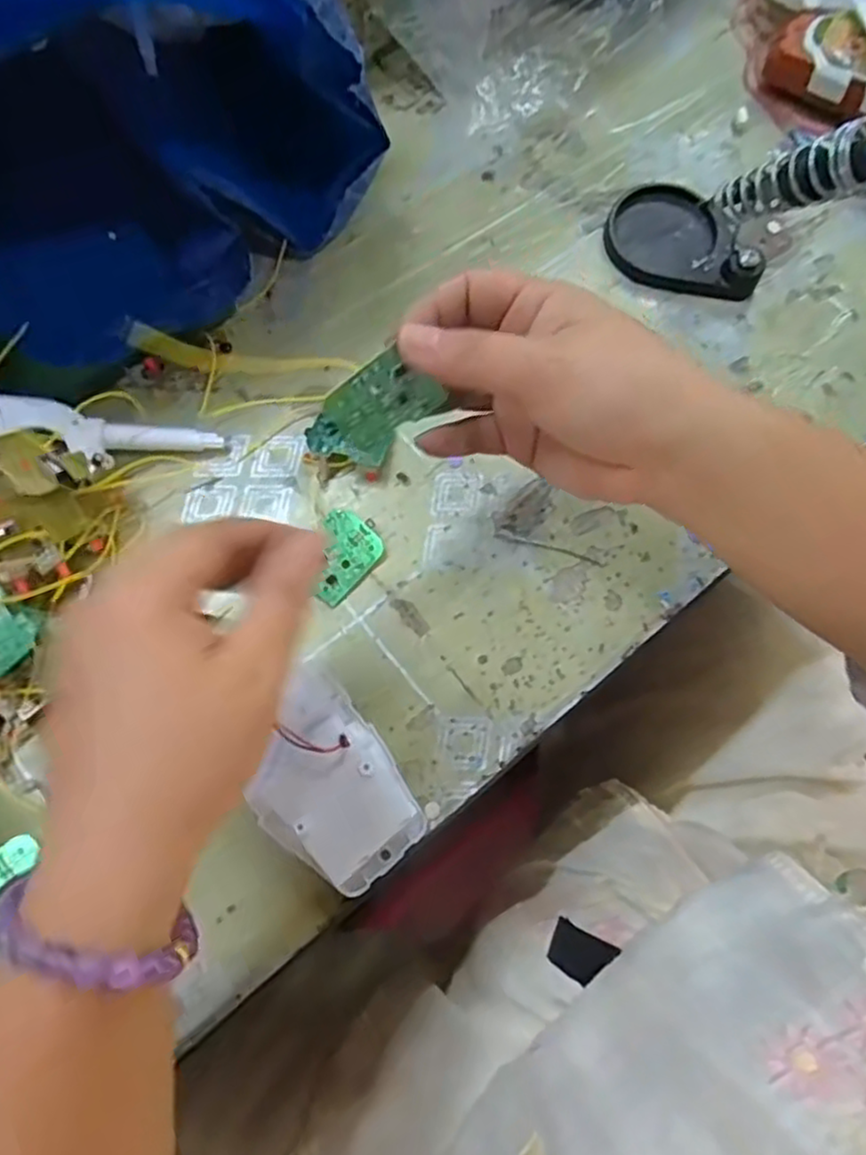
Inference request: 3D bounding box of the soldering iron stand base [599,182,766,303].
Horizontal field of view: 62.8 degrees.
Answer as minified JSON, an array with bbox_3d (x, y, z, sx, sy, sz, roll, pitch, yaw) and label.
[{"bbox_3d":[0.147,-0.199,0.414,0.090,0.023,0.063,20,73,6],"label":"soldering iron stand base"}]

